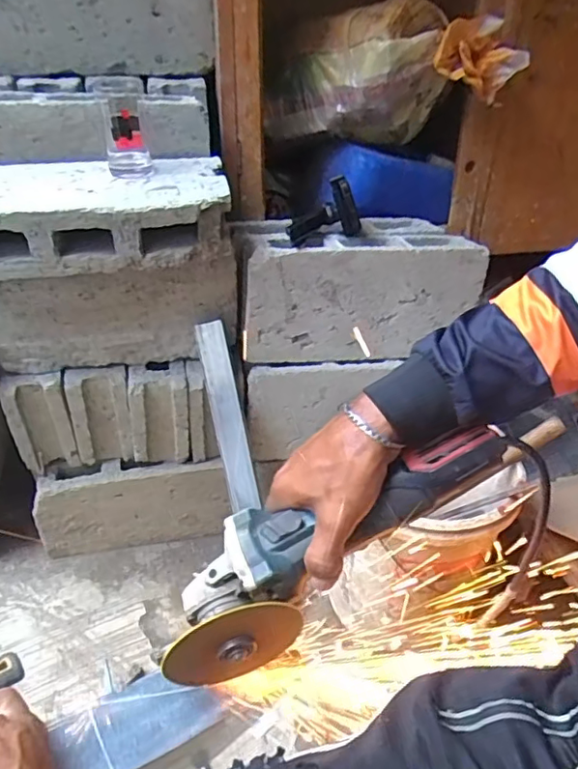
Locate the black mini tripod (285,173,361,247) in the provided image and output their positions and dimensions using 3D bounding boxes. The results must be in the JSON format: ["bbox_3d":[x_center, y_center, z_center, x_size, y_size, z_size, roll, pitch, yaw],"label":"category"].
[{"bbox_3d":[0.060,-0.267,0.888,0.096,0.090,0.126,11,34,13],"label":"black mini tripod"}]

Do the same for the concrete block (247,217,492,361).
[{"bbox_3d":[0.112,-0.177,0.994,0.387,0.184,0.179,-5,33,-10],"label":"concrete block"}]

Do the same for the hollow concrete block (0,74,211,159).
[{"bbox_3d":[-0.331,-0.430,0.905,0.401,0.100,0.183,-8,34,-15],"label":"hollow concrete block"}]

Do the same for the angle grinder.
[{"bbox_3d":[0.034,0.120,0.420,0.280,0.074,0.079,-31,38,-2],"label":"angle grinder"}]

